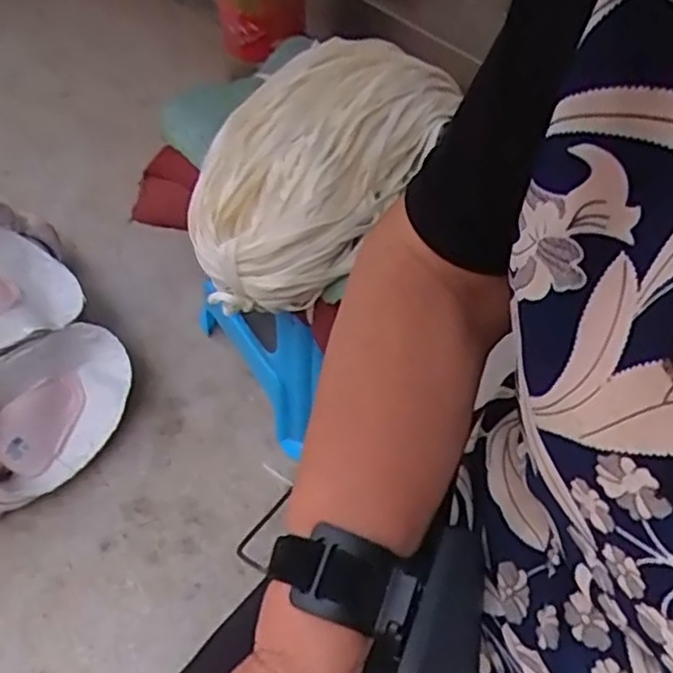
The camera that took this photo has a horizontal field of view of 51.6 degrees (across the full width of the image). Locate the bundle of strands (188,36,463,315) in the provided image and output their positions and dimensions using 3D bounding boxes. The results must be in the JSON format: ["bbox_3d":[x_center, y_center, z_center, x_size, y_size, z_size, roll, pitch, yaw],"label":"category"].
[{"bbox_3d":[-0.015,-0.181,0.703,0.189,0.097,0.354,19,50,12],"label":"bundle of strands"}]

